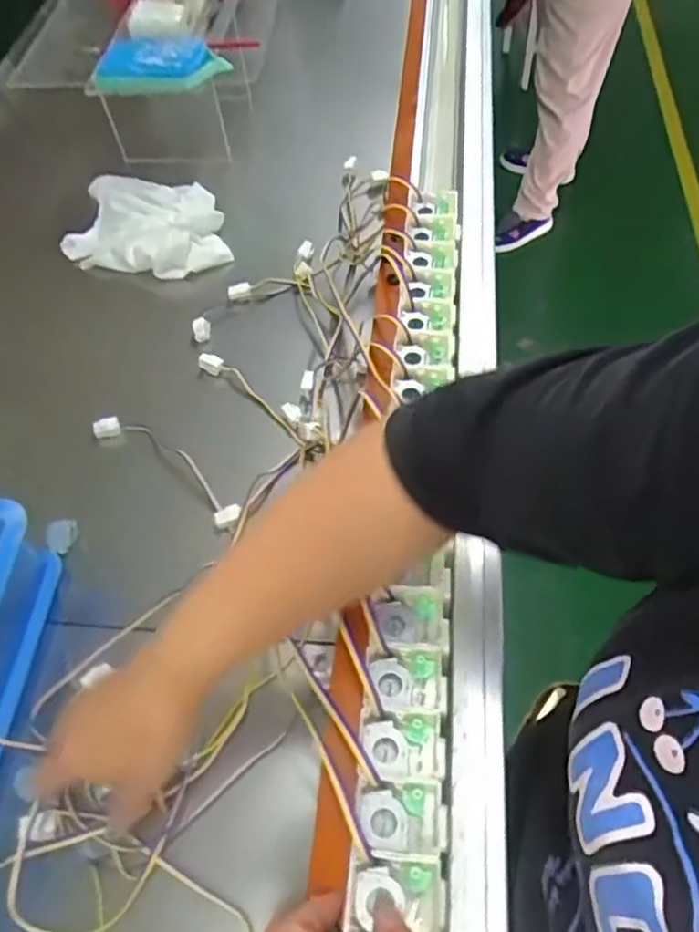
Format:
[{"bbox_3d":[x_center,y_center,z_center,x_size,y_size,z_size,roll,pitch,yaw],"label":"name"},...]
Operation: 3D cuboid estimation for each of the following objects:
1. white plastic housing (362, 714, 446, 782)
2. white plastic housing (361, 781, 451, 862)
[{"bbox_3d":[0.031,0.157,0.367,0.044,0.020,0.033,-7,57,0],"label":"white plastic housing"},{"bbox_3d":[0.029,0.185,0.346,0.045,0.022,0.036,0,58,5],"label":"white plastic housing"}]

